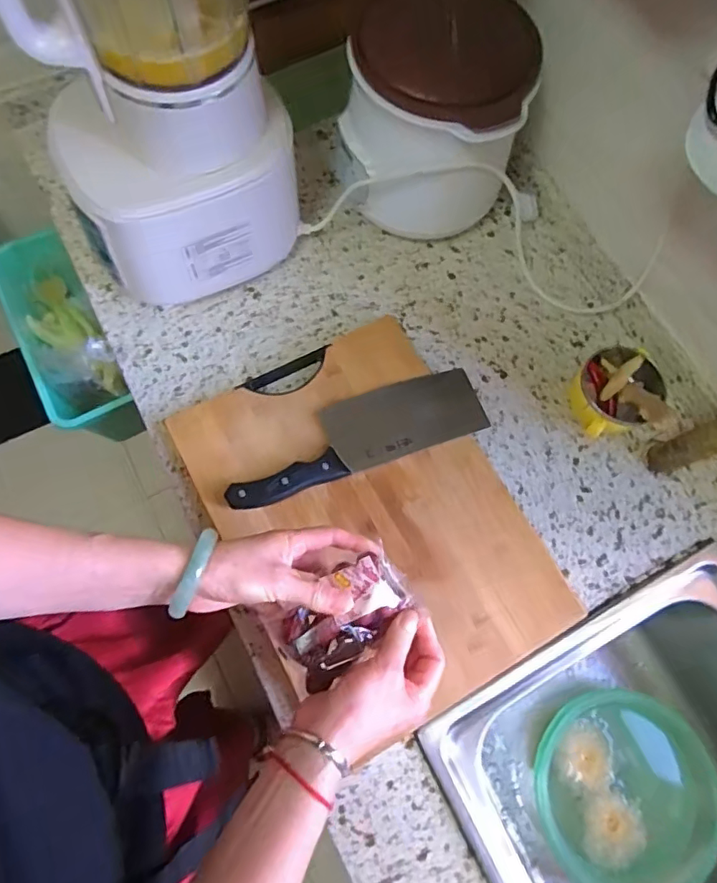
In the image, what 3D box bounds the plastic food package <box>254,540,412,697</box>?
[{"bbox_3d":[-0.013,0.136,0.437,0.112,0.031,0.072,-34,76,-12],"label":"plastic food package"}]

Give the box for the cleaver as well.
[{"bbox_3d":[-0.004,-0.008,0.598,0.289,0.023,0.085,-19,70,-12],"label":"cleaver"}]

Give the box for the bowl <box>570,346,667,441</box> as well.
[{"bbox_3d":[0.296,-0.057,0.637,0.098,0.058,0.095,1,71,-2],"label":"bowl"}]

